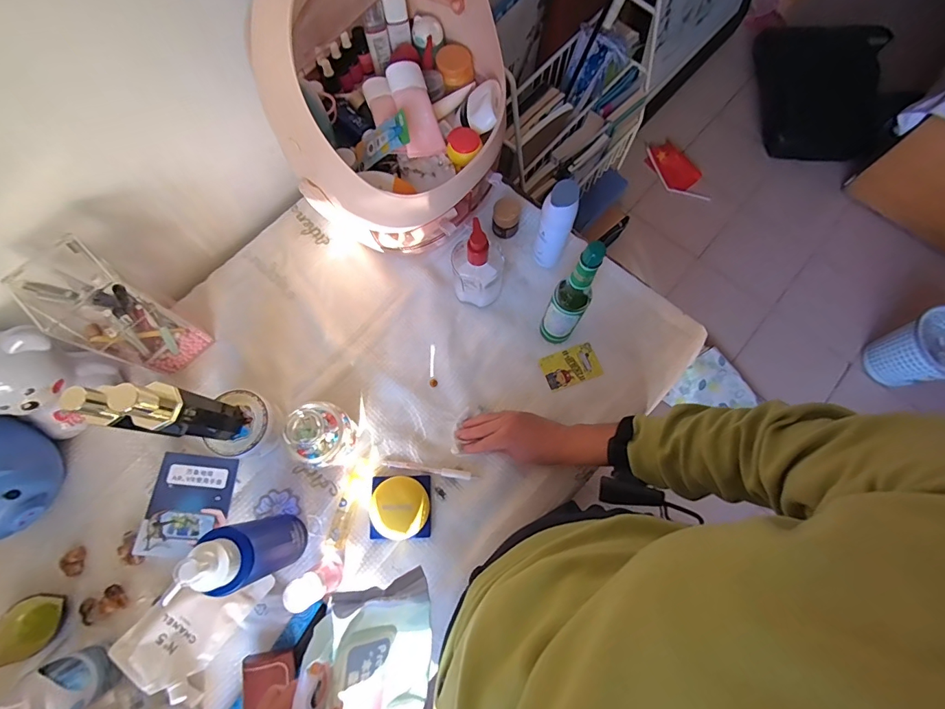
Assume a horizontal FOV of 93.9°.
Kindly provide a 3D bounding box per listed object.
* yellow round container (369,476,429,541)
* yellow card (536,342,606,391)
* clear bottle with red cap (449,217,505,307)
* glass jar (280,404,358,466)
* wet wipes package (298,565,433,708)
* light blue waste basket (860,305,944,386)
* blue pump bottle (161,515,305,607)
[{"bbox_3d":[-0.097,0.204,0.591,0.075,0.025,0.077,0,73,0],"label":"yellow round container"},{"bbox_3d":[0.147,0.018,0.660,0.085,0.004,0.053,-19,74,-6],"label":"yellow card"},{"bbox_3d":[0.008,-0.127,0.624,0.075,0.146,0.070,0,73,0],"label":"clear bottle with red cap"},{"bbox_3d":[-0.194,0.106,0.578,0.062,0.106,0.073,10,73,3],"label":"glass jar"},{"bbox_3d":[-0.090,0.307,0.407,0.030,0.127,0.190,4,95,43],"label":"wet wipes package"},{"bbox_3d":[1.369,-0.009,1.334,0.189,0.214,0.211,-19,74,-6],"label":"light blue waste basket"},{"bbox_3d":[-0.248,0.221,0.494,0.059,0.204,0.066,-5,73,-1],"label":"blue pump bottle"}]

